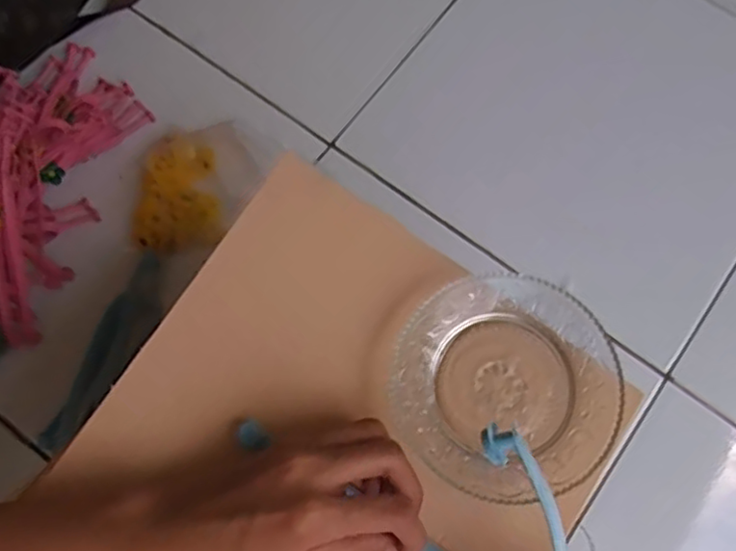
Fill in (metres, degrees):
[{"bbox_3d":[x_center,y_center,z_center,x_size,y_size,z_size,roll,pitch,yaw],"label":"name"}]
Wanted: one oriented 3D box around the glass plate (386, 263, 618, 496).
[{"bbox_3d":[0.072,0.057,0.332,0.110,0.019,0.111,-39,77,-11],"label":"glass plate"}]

